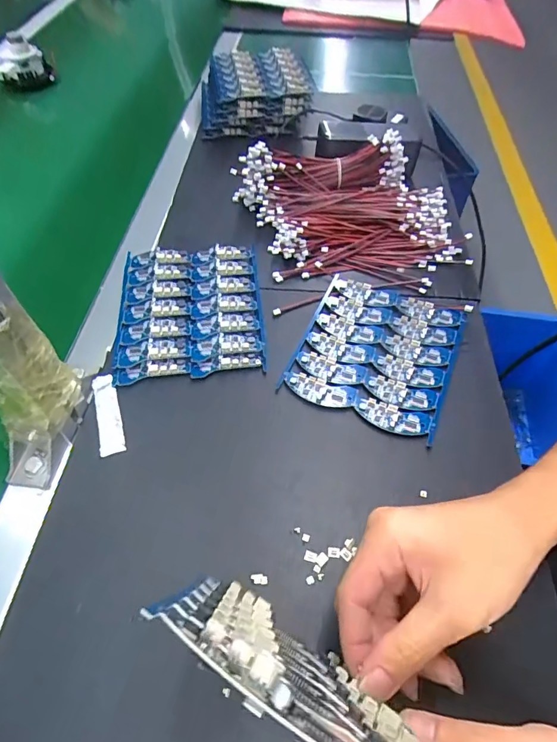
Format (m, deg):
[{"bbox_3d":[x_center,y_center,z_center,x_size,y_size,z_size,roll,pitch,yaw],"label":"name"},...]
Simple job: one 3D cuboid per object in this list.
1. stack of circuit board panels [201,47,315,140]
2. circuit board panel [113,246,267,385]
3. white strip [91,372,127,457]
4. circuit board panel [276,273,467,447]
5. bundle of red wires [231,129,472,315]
[{"bbox_3d":[-0.038,-0.430,0.669,0.163,0.062,0.138,-3,55,-3],"label":"stack of circuit board panels"},{"bbox_3d":[-0.088,-0.064,0.446,0.137,0.019,0.163,-4,55,-4],"label":"circuit board panel"},{"bbox_3d":[-0.148,0.036,0.380,0.020,0.004,0.080,-15,57,-11],"label":"white strip"},{"bbox_3d":[0.095,-0.021,0.419,0.138,0.007,0.156,21,57,13],"label":"circuit board panel"},{"bbox_3d":[0.094,-0.186,0.504,0.245,0.059,0.231,-17,57,-12],"label":"bundle of red wires"}]

